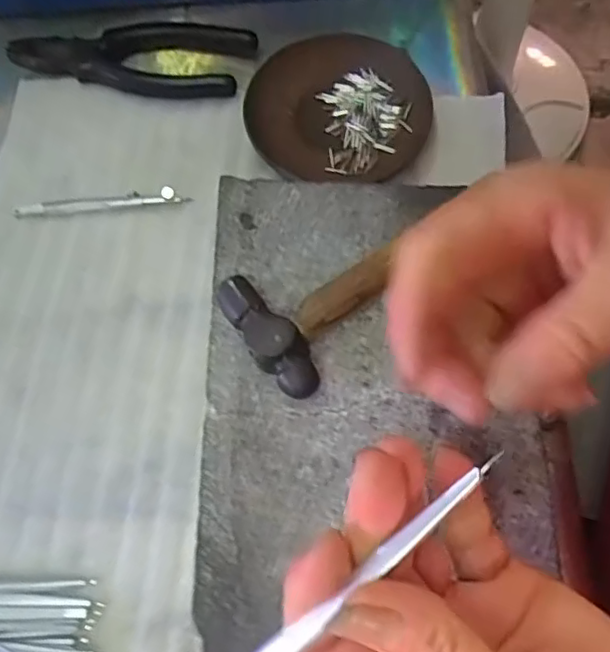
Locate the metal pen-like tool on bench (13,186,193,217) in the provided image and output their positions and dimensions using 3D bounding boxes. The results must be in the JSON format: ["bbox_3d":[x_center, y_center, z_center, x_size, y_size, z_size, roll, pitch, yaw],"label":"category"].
[{"bbox_3d":[-0.126,-0.077,0.382,0.106,0.007,0.009,-5,69,0],"label":"metal pen-like tool on bench"}]

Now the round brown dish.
[{"bbox_3d":[0.022,-0.140,0.399,0.114,0.014,0.102,-1,69,1],"label":"round brown dish"}]

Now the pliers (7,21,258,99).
[{"bbox_3d":[-0.118,-0.183,0.420,0.160,0.012,0.053,6,69,4],"label":"pliers"}]

